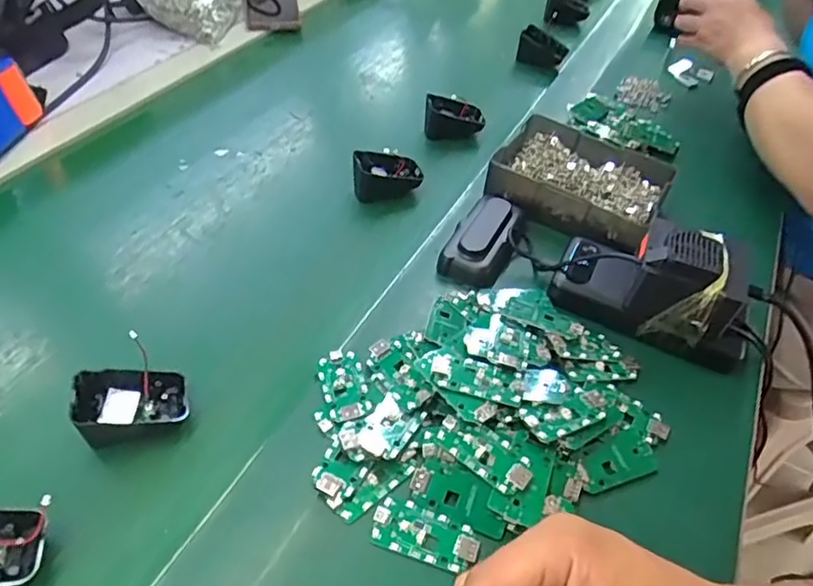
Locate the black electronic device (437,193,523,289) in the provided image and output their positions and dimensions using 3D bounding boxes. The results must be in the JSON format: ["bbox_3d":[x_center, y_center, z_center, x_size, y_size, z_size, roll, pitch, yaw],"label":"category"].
[{"bbox_3d":[0.069,-0.049,0.540,0.054,0.027,0.098,21,47,15],"label":"black electronic device"}]

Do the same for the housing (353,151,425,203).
[{"bbox_3d":[-0.019,-0.119,0.603,0.068,0.034,0.043,0,45,-5],"label":"housing"}]

